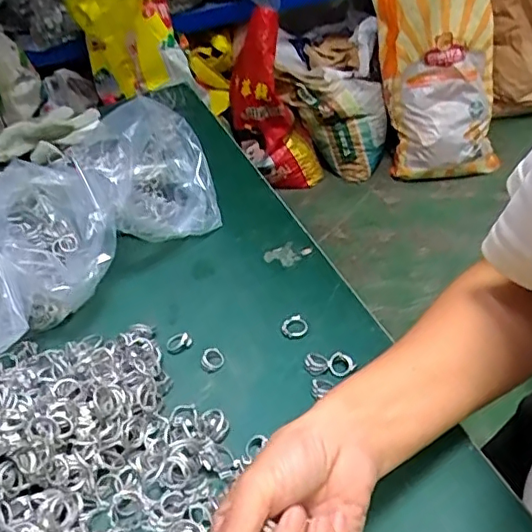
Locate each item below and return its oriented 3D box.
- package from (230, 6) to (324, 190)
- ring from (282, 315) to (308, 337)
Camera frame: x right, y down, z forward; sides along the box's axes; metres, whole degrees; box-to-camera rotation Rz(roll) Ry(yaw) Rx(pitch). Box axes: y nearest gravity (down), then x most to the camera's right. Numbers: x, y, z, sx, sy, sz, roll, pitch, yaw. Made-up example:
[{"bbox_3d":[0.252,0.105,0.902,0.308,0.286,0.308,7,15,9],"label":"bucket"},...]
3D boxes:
[{"bbox_3d":[0.029,-0.536,1.915,0.287,0.570,0.225,-5,39,3],"label":"package"},{"bbox_3d":[0.024,0.051,0.482,0.021,0.005,0.023,-4,39,3],"label":"ring"}]

